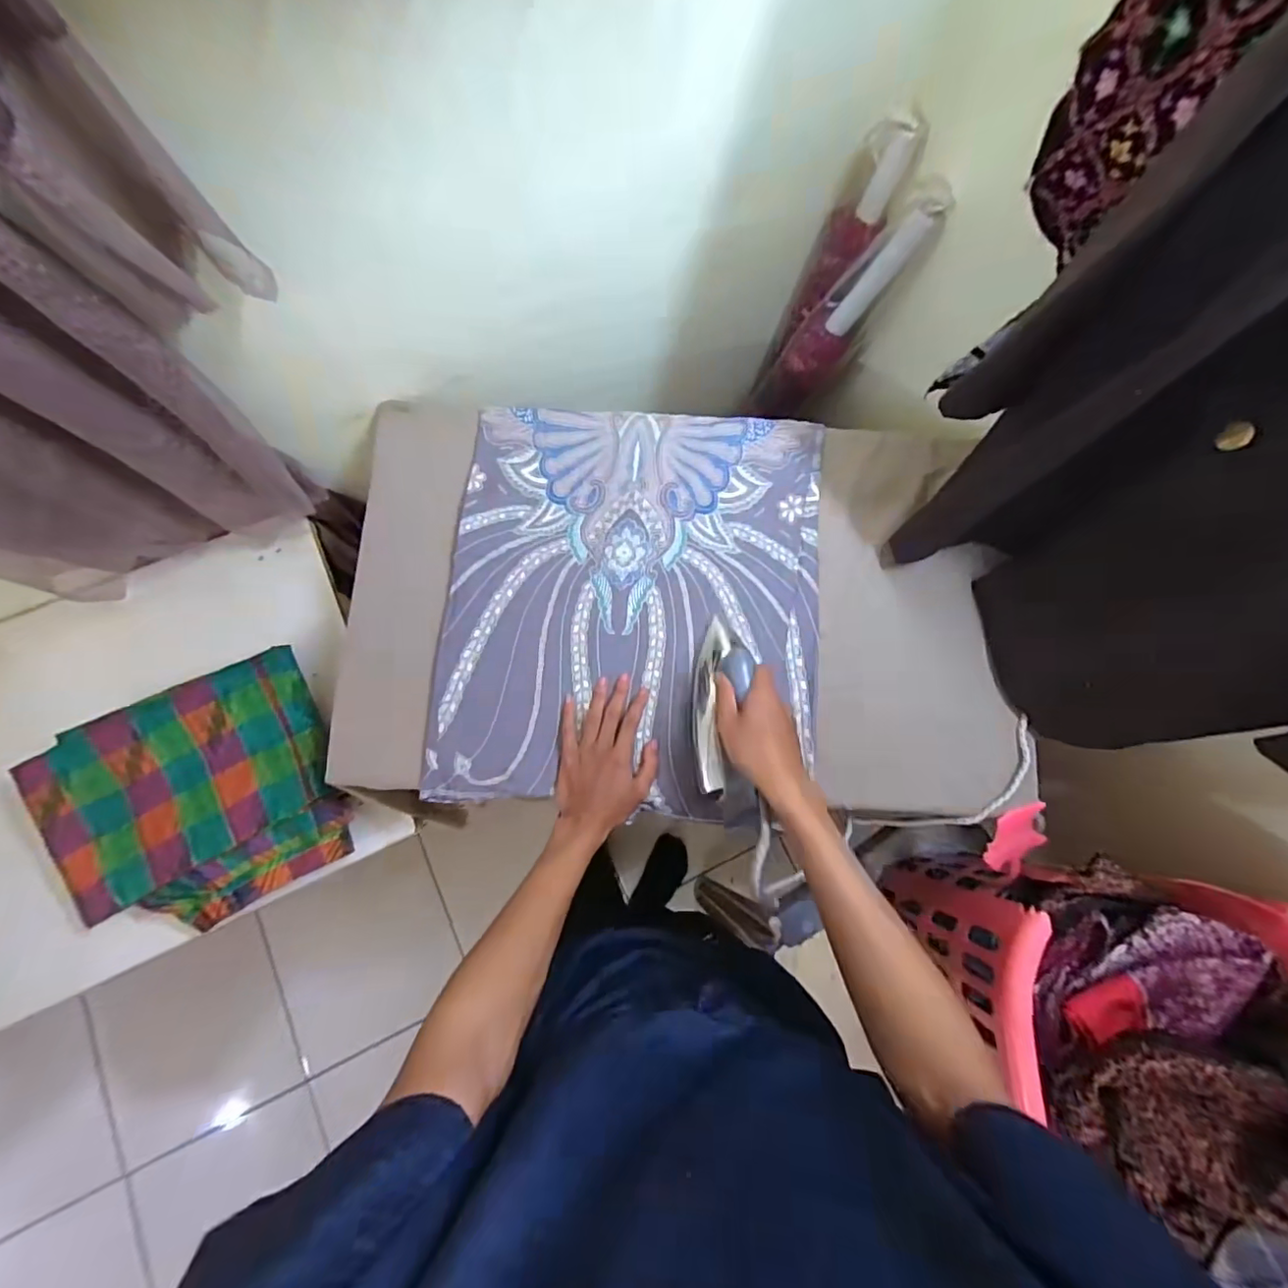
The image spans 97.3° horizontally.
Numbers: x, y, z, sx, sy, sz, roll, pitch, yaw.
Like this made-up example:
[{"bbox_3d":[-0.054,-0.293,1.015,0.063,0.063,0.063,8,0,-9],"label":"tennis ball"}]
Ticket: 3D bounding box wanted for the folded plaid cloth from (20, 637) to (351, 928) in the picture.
[{"bbox_3d":[-0.533,0.185,0.675,0.303,0.043,0.273,-27,82,-10],"label":"folded plaid cloth"}]

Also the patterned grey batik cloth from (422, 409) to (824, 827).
[{"bbox_3d":[-0.010,-0.055,0.659,0.421,0.018,0.469,4,76,-1],"label":"patterned grey batik cloth"}]

